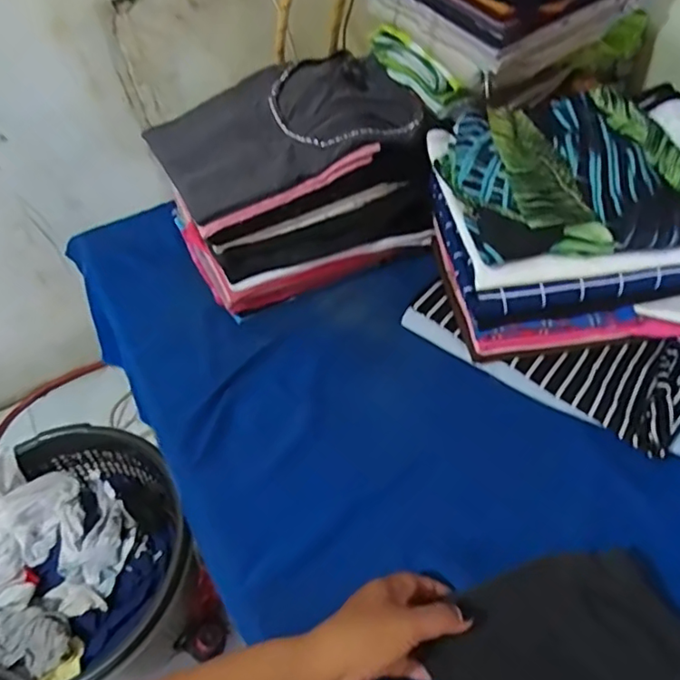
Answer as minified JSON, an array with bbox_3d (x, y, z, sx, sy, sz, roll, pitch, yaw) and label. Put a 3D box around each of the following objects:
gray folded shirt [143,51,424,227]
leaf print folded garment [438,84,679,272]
[{"bbox_3d":[-0.069,-0.257,0.679,0.282,0.037,0.209,-27,55,-15],"label":"gray folded shirt"},{"bbox_3d":[0.230,-0.164,0.572,0.230,0.034,0.208,-12,52,-4],"label":"leaf print folded garment"}]

